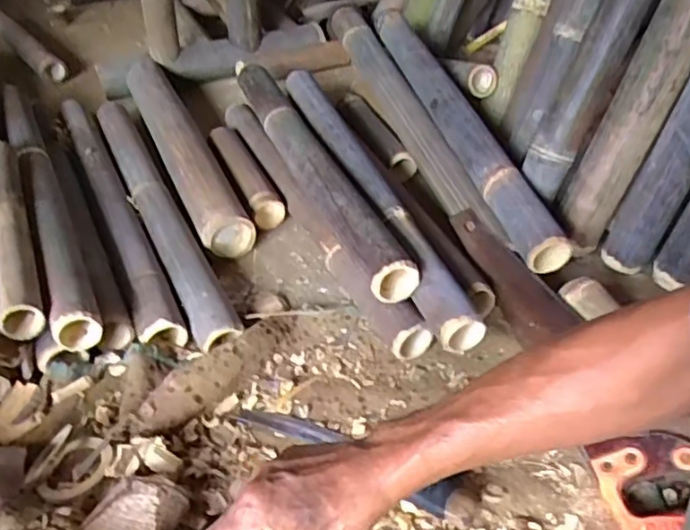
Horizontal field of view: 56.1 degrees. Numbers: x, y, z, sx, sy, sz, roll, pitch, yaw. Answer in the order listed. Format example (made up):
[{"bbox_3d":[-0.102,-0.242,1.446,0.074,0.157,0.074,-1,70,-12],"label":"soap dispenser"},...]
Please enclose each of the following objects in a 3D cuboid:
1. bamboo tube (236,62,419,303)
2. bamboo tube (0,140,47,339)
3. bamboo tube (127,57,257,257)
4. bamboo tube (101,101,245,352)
[{"bbox_3d":[-0.059,-0.169,1.019,0.074,0.066,0.653,-16,43,-18],"label":"bamboo tube"},{"bbox_3d":[-0.442,-0.050,0.857,0.054,0.063,0.368,-16,43,-18],"label":"bamboo tube"},{"bbox_3d":[-0.296,-0.218,1.153,0.082,0.075,0.584,-18,44,-20],"label":"bamboo tube"},{"bbox_3d":[-0.301,-0.095,1.030,0.067,0.062,0.650,-19,44,-21],"label":"bamboo tube"}]

